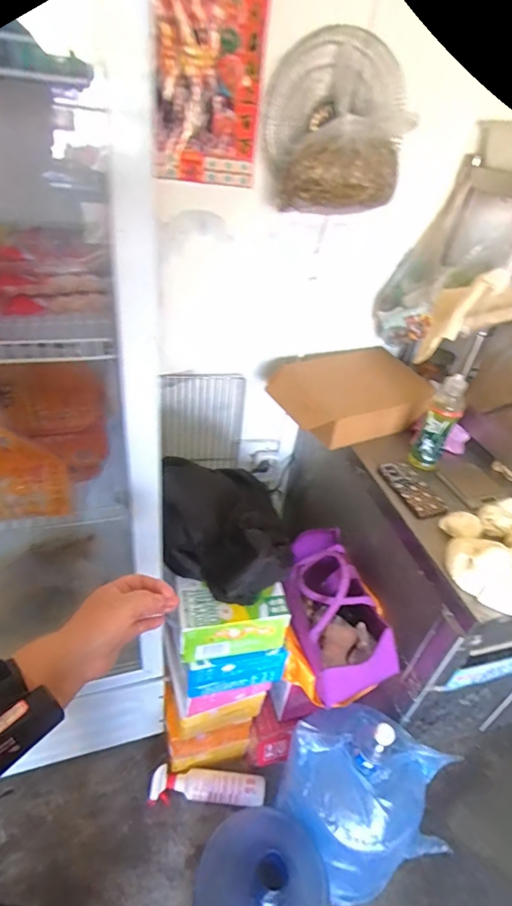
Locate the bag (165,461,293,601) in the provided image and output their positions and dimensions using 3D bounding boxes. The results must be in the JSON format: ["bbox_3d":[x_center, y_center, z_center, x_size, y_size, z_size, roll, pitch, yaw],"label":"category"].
[{"bbox_3d":[-0.069,0.141,0.898,0.209,0.146,0.308,-1,38,-12],"label":"bag"}]

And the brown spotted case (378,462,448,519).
[{"bbox_3d":[0.339,0.076,0.999,0.077,0.010,0.172,-7,40,-19],"label":"brown spotted case"}]

